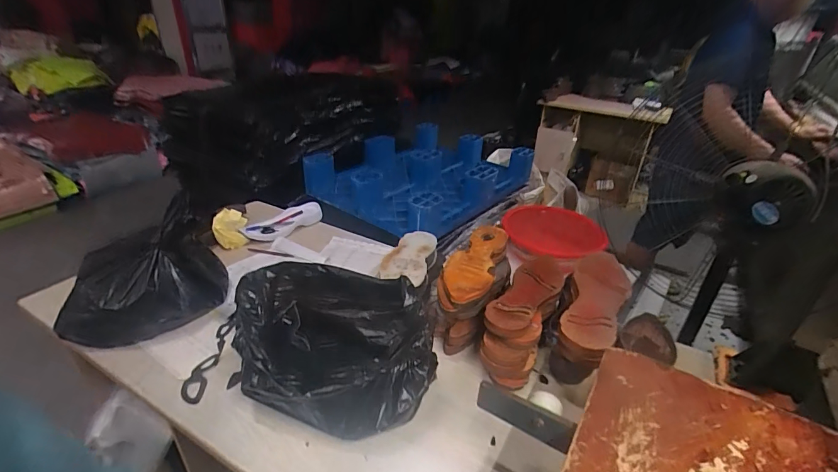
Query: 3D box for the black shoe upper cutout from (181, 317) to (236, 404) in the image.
[{"bbox_3d":[-0.419,0.239,0.811,0.040,0.012,0.224,-1,29,-5],"label":"black shoe upper cutout"}]

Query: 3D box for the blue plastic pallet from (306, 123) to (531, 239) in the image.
[{"bbox_3d":[0.019,-0.264,1.733,0.645,0.179,0.781,21,34,30],"label":"blue plastic pallet"}]

